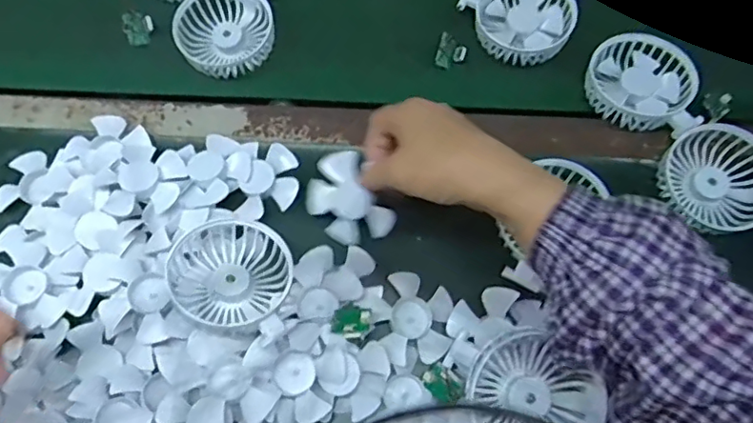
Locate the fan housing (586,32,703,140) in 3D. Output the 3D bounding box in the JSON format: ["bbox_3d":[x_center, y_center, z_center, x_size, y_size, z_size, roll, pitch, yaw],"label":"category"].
[{"bbox_3d":[0.231,-0.112,0.507,0.088,0.025,0.091,16,70,6],"label":"fan housing"}]

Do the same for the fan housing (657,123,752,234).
[{"bbox_3d":[0.283,-0.025,0.475,0.084,0.025,0.089,0,69,0],"label":"fan housing"}]

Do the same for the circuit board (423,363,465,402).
[{"bbox_3d":[0.048,0.124,0.415,0.029,0.008,0.024,40,109,25],"label":"circuit board"}]

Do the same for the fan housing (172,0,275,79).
[{"bbox_3d":[-0.138,-0.172,0.535,0.084,0.025,0.089,0,69,0],"label":"fan housing"}]

